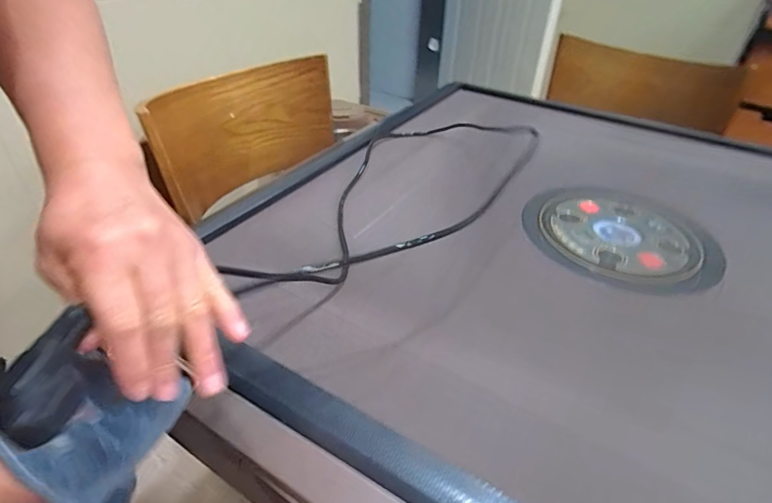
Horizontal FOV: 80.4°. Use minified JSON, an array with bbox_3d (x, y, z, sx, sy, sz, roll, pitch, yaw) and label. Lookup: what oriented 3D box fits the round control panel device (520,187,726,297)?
[{"bbox_3d":[0.291,-0.024,0.573,0.218,0.017,0.205,2,38,-1],"label":"round control panel device"}]

